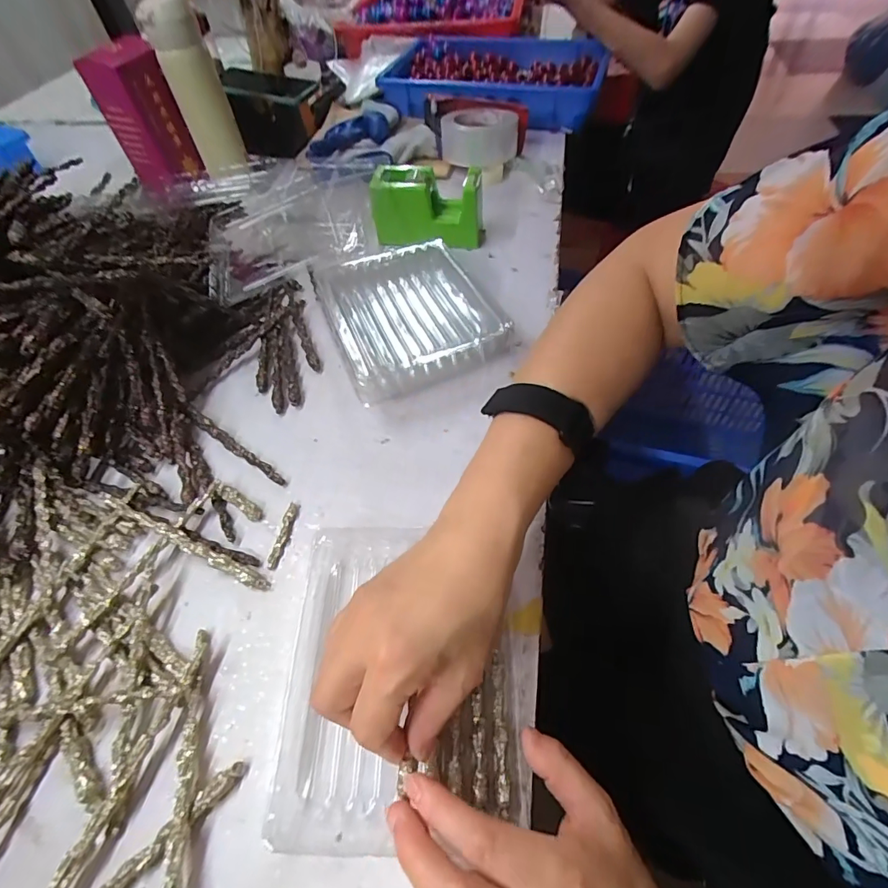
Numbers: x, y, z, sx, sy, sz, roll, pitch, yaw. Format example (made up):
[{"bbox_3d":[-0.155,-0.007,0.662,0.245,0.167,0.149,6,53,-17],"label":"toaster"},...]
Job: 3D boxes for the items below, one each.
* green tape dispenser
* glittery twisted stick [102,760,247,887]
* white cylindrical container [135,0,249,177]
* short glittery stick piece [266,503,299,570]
[{"bbox_3d":[-0.019,-0.291,0.575,0.132,0.079,0.048,7,56,9],"label":"green tape dispenser"},{"bbox_3d":[-0.175,0.237,0.250,0.151,0.010,0.011,-39,61,-22],"label":"glittery twisted stick"},{"bbox_3d":[-0.315,-0.453,0.598,0.063,0.174,0.052,-22,56,-12],"label":"white cylindrical container"},{"bbox_3d":[-0.127,0.072,0.369,0.009,0.005,0.054,5,55,7],"label":"short glittery stick piece"}]

